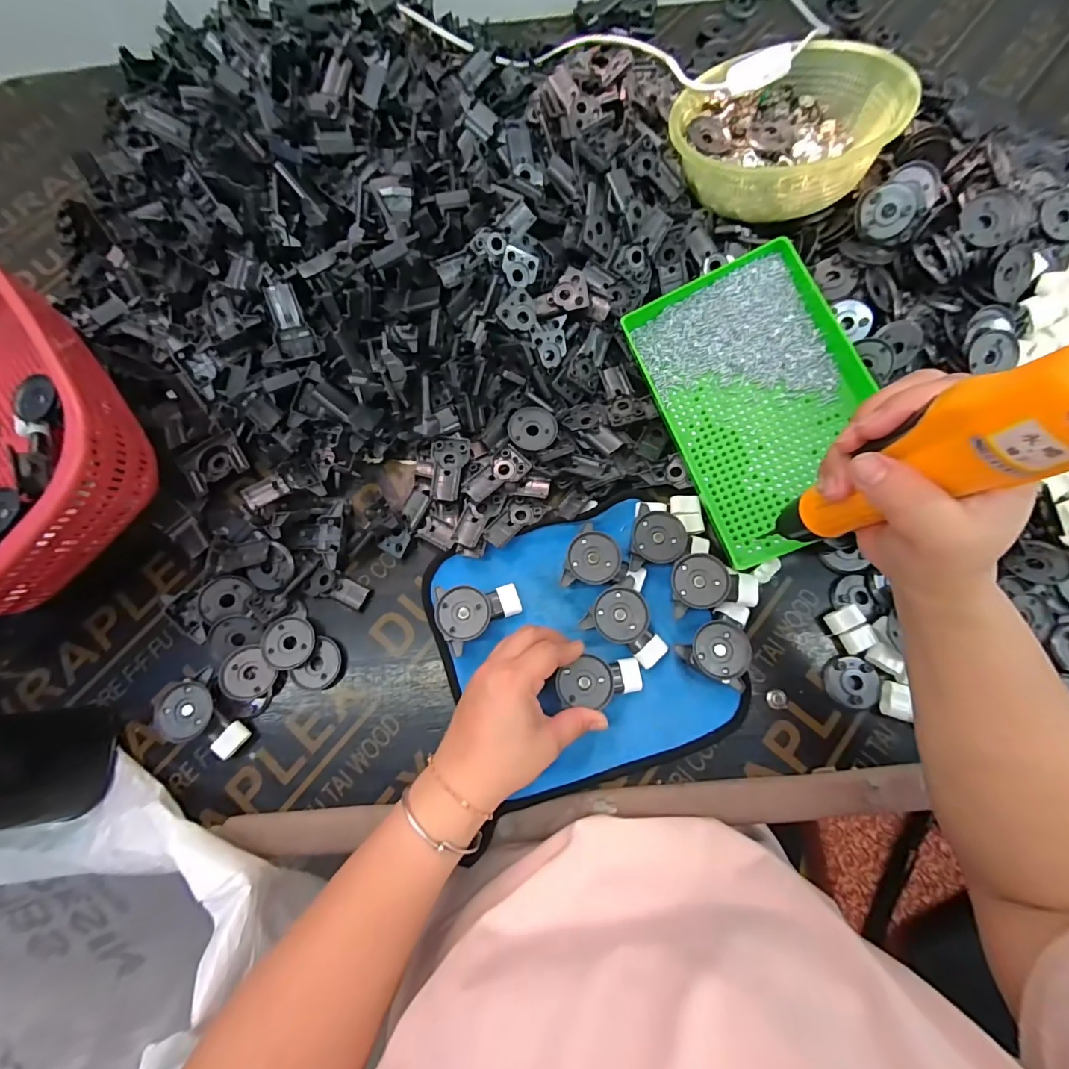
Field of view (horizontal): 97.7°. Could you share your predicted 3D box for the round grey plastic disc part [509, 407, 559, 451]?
[{"bbox_3d":[-0.001,-0.094,0.419,0.043,0.011,0.042,-1,75,2],"label":"round grey plastic disc part"}]

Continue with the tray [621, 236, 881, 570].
[{"bbox_3d":[0.188,-0.113,0.390,0.148,0.021,0.243,-24,79,15],"label":"tray"}]

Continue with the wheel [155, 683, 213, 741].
[{"bbox_3d":[-0.272,0.138,0.363,0.036,0.006,0.041,-26,83,-26],"label":"wheel"}]

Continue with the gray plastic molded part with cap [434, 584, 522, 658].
[{"bbox_3d":[-0.044,0.066,0.376,0.064,0.026,0.050,-8,75,0],"label":"gray plastic molded part with cap"}]

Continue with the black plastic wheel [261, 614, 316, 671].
[{"bbox_3d":[-0.204,0.090,0.388,0.038,0.011,0.043,-10,75,-1],"label":"black plastic wheel"}]

